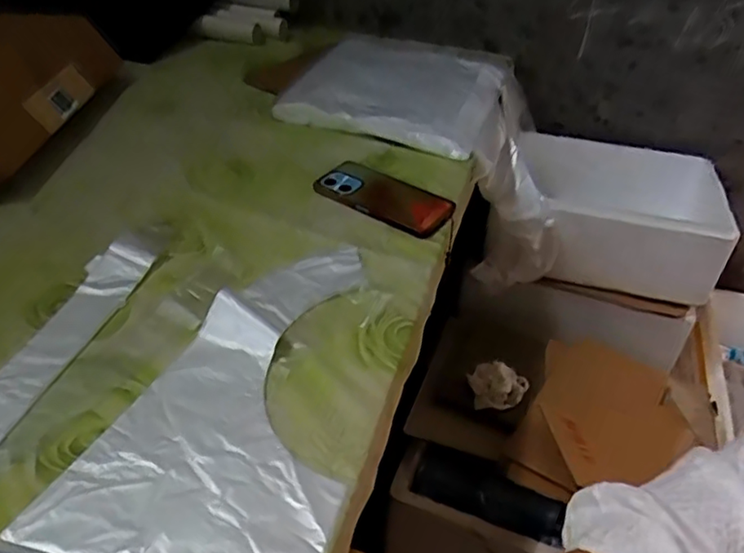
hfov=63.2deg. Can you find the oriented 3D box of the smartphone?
[{"bbox_3d":[0.015,-0.097,0.726,0.161,0.015,0.078,26,45,21],"label":"smartphone"}]

